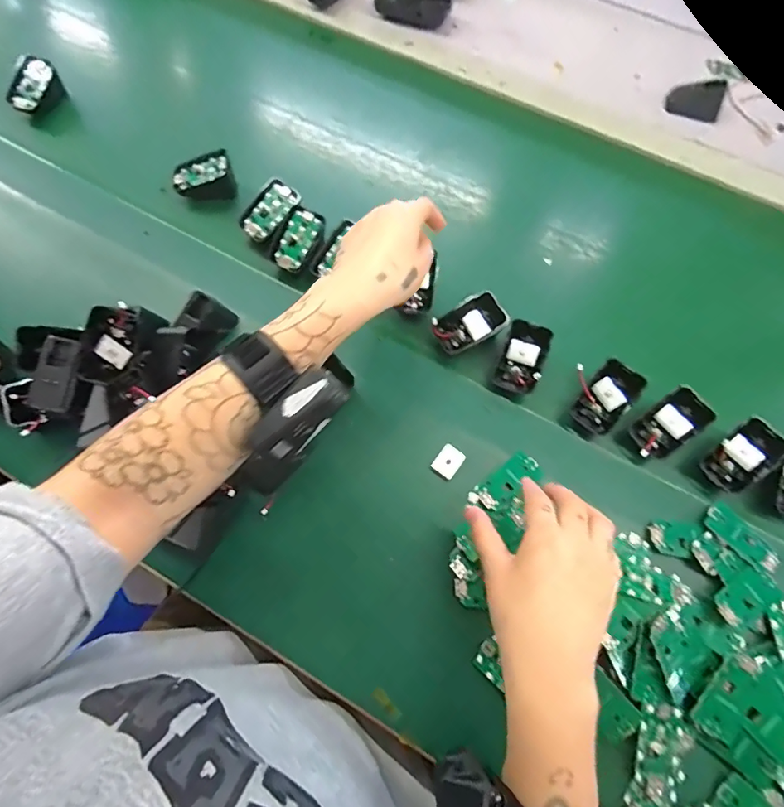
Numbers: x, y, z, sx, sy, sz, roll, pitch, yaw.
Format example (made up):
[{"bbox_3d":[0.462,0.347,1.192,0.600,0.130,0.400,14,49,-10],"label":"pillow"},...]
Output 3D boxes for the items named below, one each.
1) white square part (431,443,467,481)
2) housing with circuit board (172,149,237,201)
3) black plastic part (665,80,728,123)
[{"bbox_3d":[0.053,0.054,0.440,0.022,0.006,0.028,37,73,13],"label":"white square part"},{"bbox_3d":[-0.216,-0.259,0.553,0.067,0.050,0.035,-6,69,-3],"label":"housing with circuit board"},{"bbox_3d":[0.406,-0.406,0.631,0.066,0.035,0.027,26,71,9],"label":"black plastic part"}]

